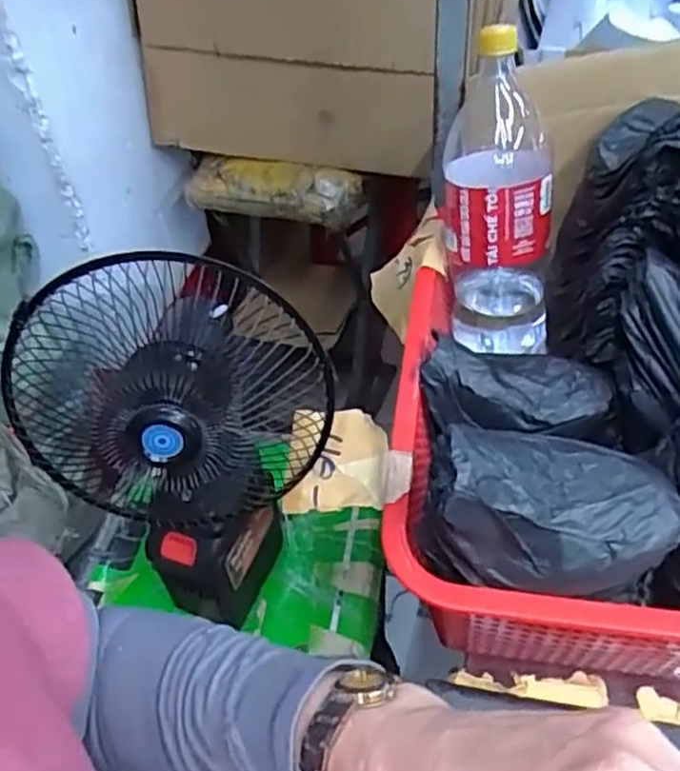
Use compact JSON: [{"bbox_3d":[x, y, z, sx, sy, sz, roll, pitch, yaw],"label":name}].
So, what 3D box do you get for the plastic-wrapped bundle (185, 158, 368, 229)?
[{"bbox_3d":[-0.121,-0.344,1.239,0.315,0.080,0.092,10,48,16],"label":"plastic-wrapped bundle"}]

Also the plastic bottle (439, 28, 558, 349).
[{"bbox_3d":[0.148,-0.164,0.653,0.102,0.280,0.117,3,46,9],"label":"plastic bottle"}]

